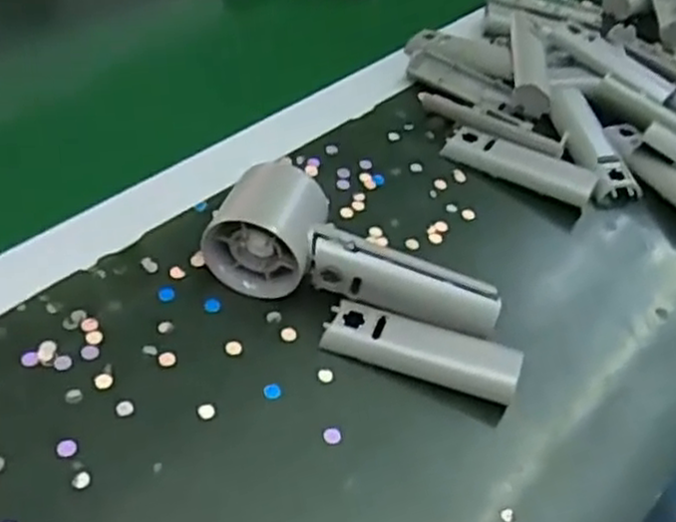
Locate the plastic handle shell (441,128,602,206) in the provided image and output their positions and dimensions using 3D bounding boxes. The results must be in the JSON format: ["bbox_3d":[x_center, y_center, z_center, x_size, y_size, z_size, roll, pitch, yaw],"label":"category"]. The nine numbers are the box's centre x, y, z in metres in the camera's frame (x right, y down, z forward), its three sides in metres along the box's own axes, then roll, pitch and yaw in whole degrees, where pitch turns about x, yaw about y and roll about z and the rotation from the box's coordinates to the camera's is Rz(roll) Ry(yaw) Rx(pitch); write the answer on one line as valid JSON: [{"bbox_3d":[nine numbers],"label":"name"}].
[{"bbox_3d":[0.125,-0.068,0.518,0.102,0.015,0.026,28,49,16],"label":"plastic handle shell"}]

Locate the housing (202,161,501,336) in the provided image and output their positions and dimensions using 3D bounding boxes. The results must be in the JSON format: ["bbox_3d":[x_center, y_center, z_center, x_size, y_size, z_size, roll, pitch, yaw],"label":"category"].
[{"bbox_3d":[0.010,-0.006,0.419,0.159,0.057,0.062,13,47,4],"label":"housing"}]

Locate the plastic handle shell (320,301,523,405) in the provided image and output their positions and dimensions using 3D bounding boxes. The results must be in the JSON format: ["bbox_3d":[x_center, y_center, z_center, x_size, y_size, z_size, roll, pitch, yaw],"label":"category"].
[{"bbox_3d":[0.043,0.048,0.399,0.100,0.020,0.028,19,47,9],"label":"plastic handle shell"}]

